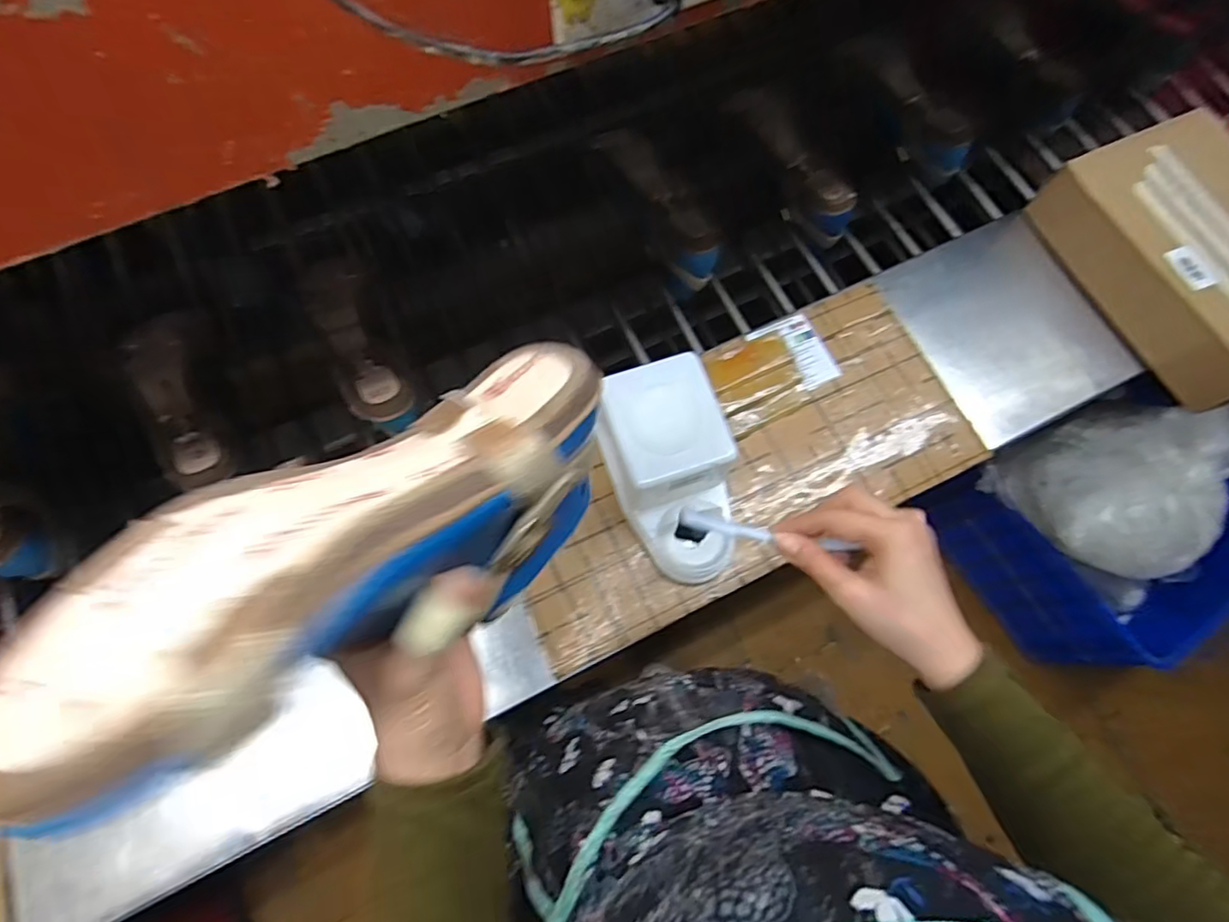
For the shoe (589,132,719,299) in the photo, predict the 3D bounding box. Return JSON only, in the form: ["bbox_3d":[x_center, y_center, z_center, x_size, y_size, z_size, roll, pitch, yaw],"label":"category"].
[{"bbox_3d":[0.050,-0.307,0.732,0.074,0.074,0.213,-24,74,-8],"label":"shoe"}]

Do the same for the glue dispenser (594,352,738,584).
[{"bbox_3d":[0.056,0.014,0.548,0.100,0.110,0.178,-20,73,-6],"label":"glue dispenser"}]

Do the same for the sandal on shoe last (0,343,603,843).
[{"bbox_3d":[-0.098,0.032,0.235,0.084,0.090,0.227,47,51,13],"label":"sandal on shoe last"}]

